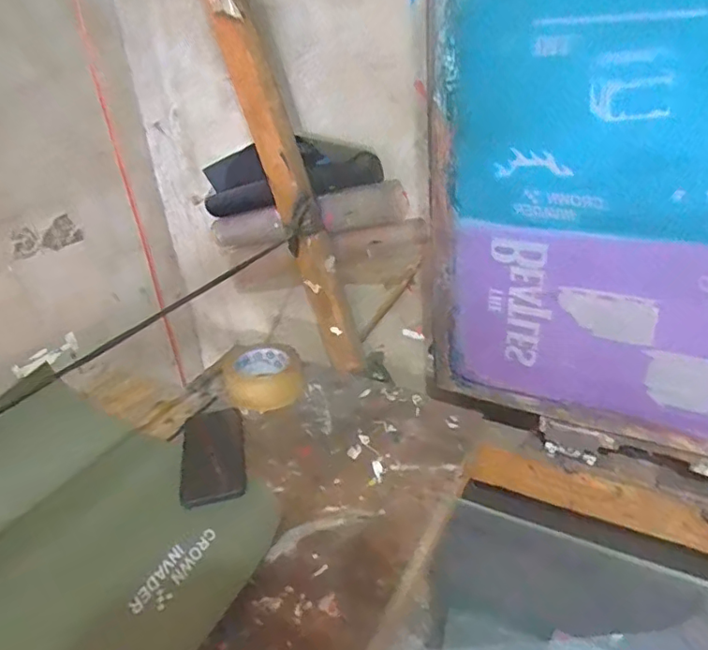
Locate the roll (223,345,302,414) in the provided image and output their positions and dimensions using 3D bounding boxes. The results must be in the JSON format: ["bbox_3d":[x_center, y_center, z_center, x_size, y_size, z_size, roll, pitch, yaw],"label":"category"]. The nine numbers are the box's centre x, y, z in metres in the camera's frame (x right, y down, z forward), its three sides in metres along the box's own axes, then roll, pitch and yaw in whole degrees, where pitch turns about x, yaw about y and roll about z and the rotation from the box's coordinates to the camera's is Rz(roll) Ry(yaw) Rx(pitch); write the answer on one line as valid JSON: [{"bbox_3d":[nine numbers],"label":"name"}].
[{"bbox_3d":[-0.138,0.074,0.836,0.104,0.051,0.108,-4,31,2],"label":"roll"}]

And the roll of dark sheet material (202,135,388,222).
[{"bbox_3d":[-0.102,-0.215,0.812,0.317,0.090,0.041,0,29,33],"label":"roll of dark sheet material"}]

